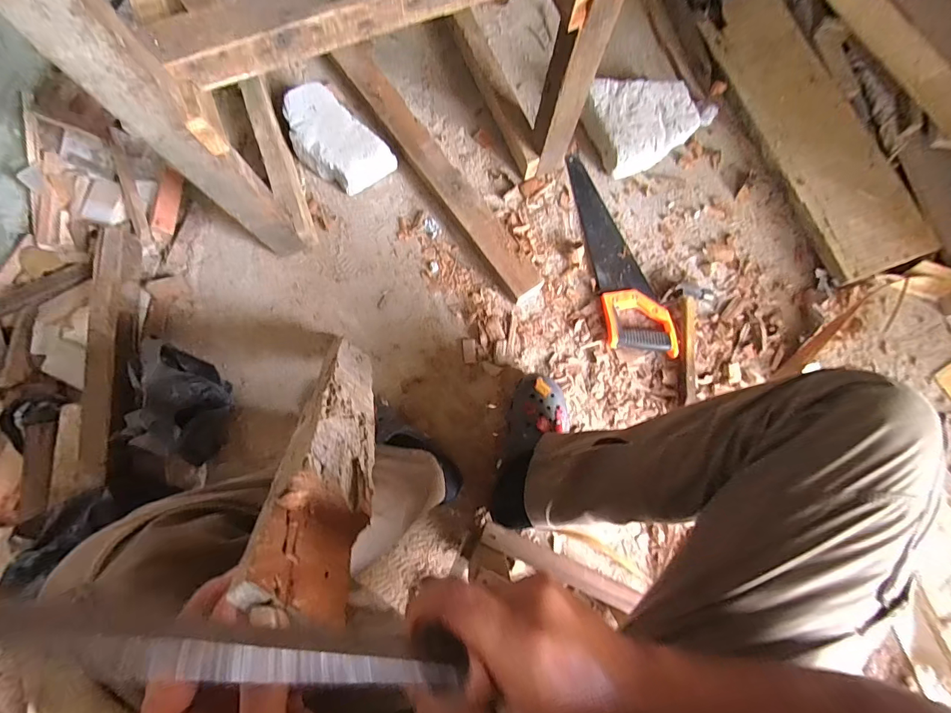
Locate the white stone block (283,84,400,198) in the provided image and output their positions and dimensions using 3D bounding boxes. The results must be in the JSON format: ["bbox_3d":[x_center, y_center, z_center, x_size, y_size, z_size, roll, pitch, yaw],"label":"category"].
[{"bbox_3d":[-0.271,-0.405,0.794,0.218,0.071,0.119,41,81,7],"label":"white stone block"}]

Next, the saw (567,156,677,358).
[{"bbox_3d":[0.262,-0.202,0.786,0.112,0.029,0.422,-13,79,-4],"label":"saw"}]

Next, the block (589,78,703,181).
[{"bbox_3d":[0.335,-0.464,0.828,0.199,0.068,0.179,-19,80,-5],"label":"block"}]

